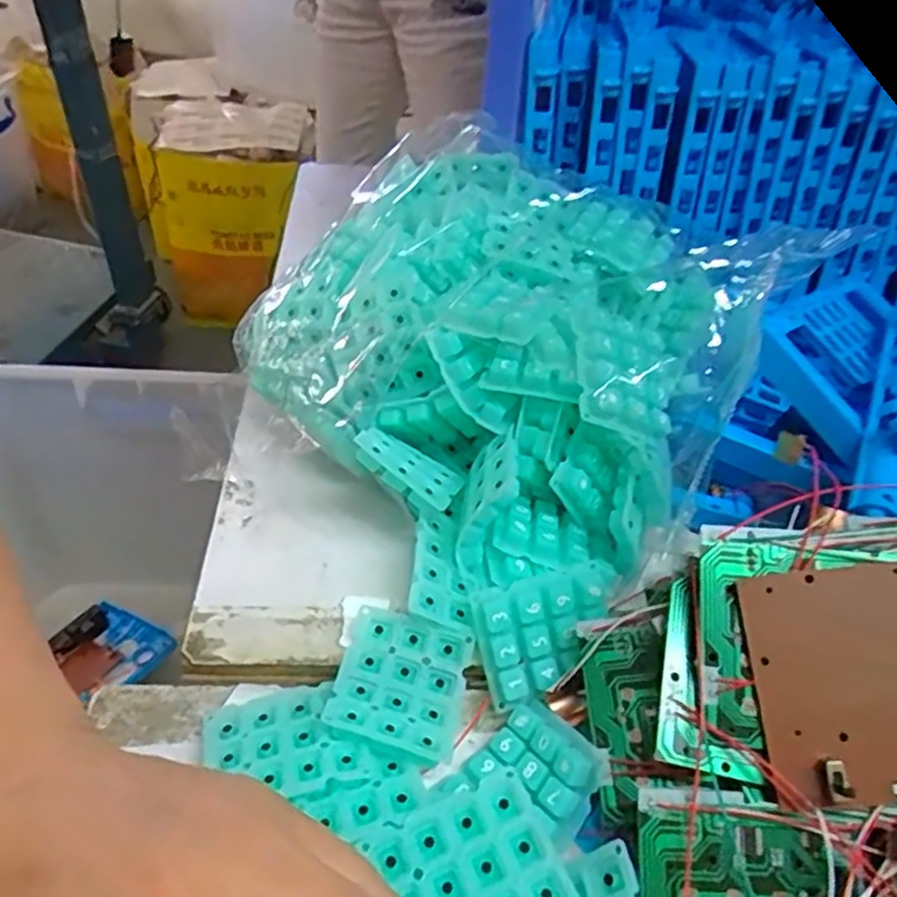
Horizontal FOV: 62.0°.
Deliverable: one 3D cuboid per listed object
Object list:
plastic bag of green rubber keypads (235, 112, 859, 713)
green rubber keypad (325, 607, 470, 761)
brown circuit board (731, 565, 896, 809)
[{"bbox_3d":[0.031,-0.050,0.380,0.221,0.114,0.242,-29,51,-33],"label":"plastic bag of green rubber keypads"},{"bbox_3d":[-0.020,0.094,0.297,0.049,0.012,0.056,11,41,6],"label":"green rubber keypad"},{"bbox_3d":[0.140,0.076,0.245,0.077,0.006,0.071,-6,73,4],"label":"brown circuit board"}]

